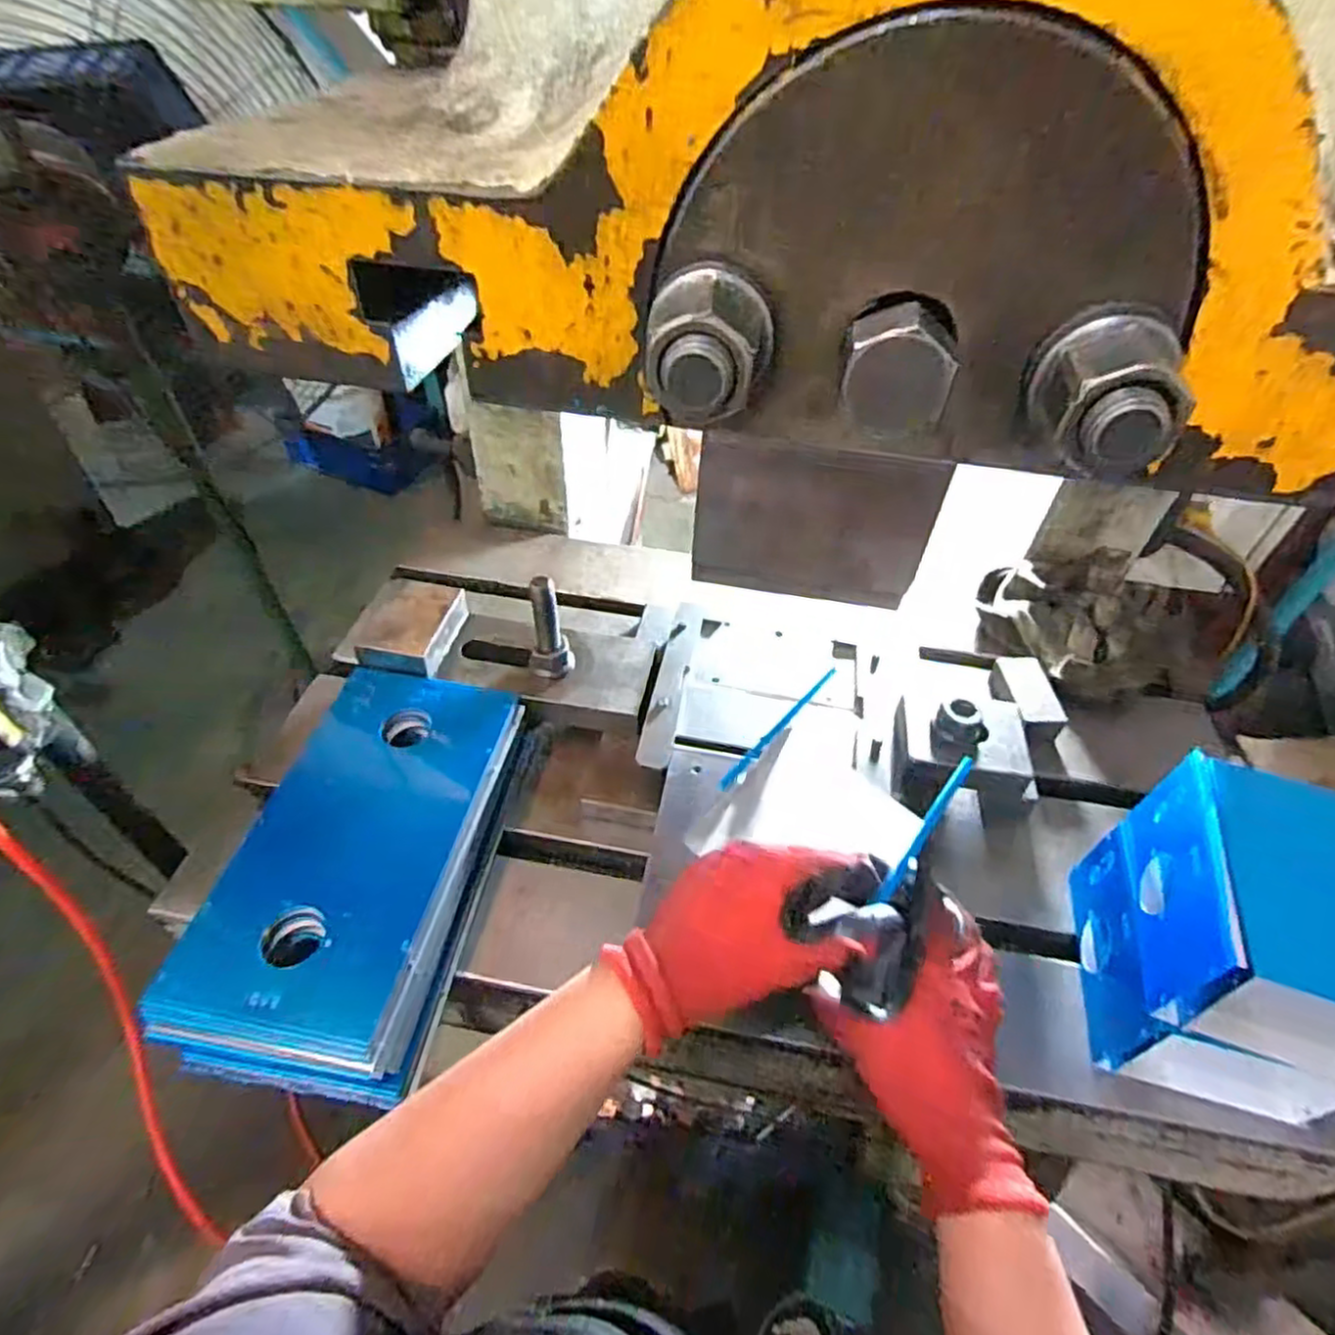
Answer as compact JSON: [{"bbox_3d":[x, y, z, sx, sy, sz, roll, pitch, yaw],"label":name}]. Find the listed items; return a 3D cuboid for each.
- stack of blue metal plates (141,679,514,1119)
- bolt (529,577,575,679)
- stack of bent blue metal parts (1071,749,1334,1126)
[{"bbox_3d":[-0.217,0.136,0.520,0.159,0.073,0.301,9,45,6],"label":"stack of blue metal plates"},{"bbox_3d":[-0.100,-0.033,0.599,0.037,0.094,0.029,-8,46,-11],"label":"bolt"},{"bbox_3d":[0.371,0.178,0.454,0.136,0.164,0.151,13,46,10],"label":"stack of bent blue metal parts"}]

